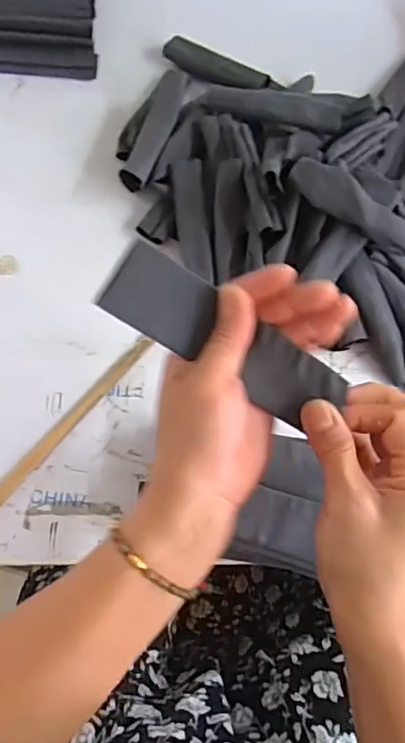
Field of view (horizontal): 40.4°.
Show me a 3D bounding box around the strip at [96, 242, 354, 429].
[{"bbox_3d":[0.013,-0.018,0.312,0.141,0.010,0.043,32,85,-7],"label":"strip"}]

